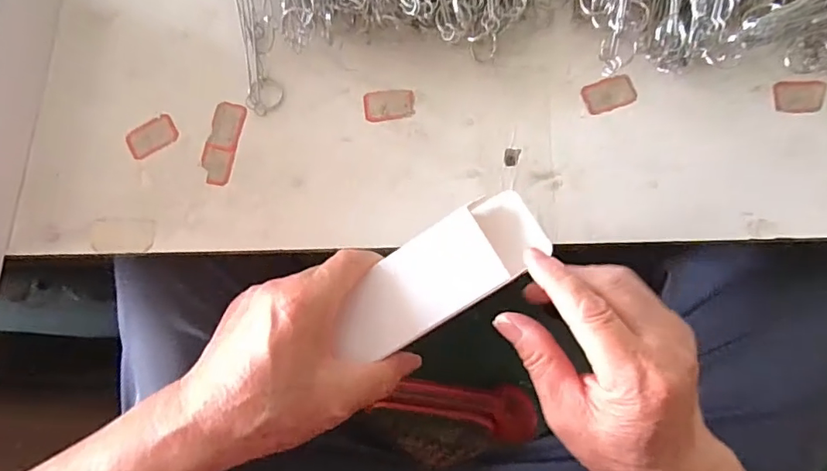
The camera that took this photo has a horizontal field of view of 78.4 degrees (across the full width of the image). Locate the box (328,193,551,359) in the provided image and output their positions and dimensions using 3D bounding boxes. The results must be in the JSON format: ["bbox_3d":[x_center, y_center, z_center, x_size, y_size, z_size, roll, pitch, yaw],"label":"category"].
[{"bbox_3d":[0.014,0.024,0.299,0.134,0.018,0.051,-35,82,-3],"label":"box"}]

